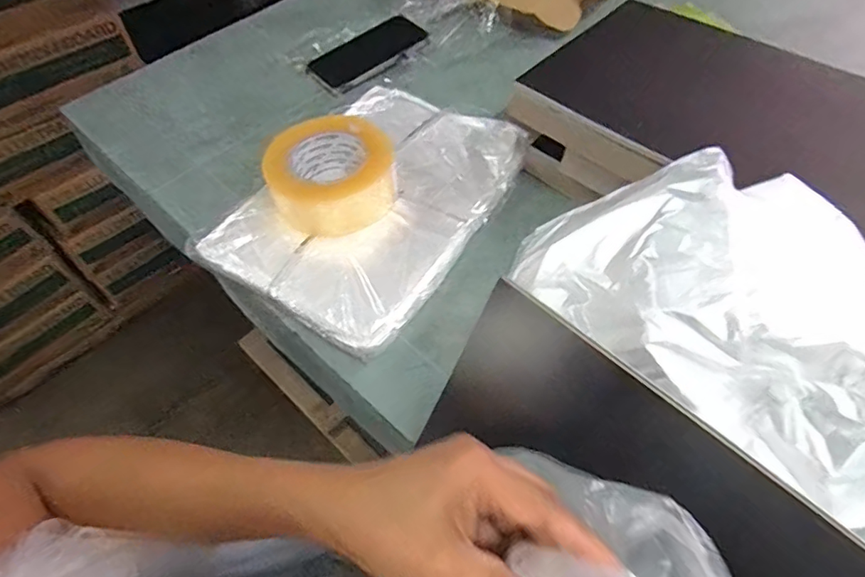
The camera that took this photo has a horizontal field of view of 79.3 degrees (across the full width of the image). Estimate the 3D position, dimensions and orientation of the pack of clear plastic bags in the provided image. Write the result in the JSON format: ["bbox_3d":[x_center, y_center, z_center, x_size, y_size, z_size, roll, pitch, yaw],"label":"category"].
[{"bbox_3d":[-0.059,-0.100,0.561,0.228,0.028,0.319,29,61,18],"label":"pack of clear plastic bags"}]

